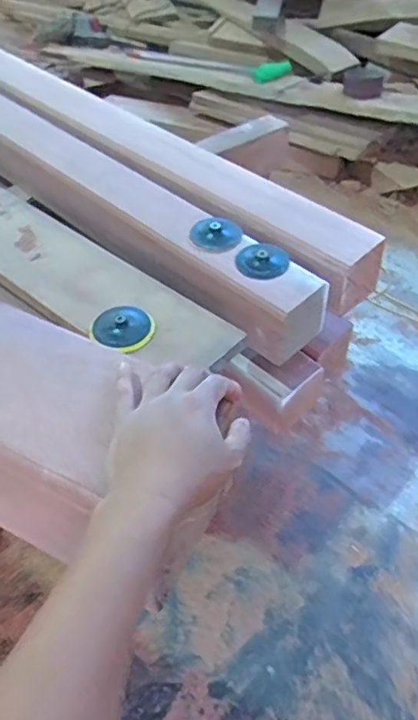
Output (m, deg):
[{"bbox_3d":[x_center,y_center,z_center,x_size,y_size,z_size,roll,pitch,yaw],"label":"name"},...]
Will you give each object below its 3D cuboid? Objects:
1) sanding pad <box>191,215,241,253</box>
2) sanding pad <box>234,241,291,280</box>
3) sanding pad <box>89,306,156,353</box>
[{"bbox_3d":[0.021,-0.332,1.534,0.131,0.026,0.150,24,52,22],"label":"sanding pad"},{"bbox_3d":[0.132,-0.241,1.454,0.126,0.026,0.105,6,68,1],"label":"sanding pad"},{"bbox_3d":[-0.197,-0.073,1.351,0.132,0.022,0.121,-41,77,-19],"label":"sanding pad"}]

